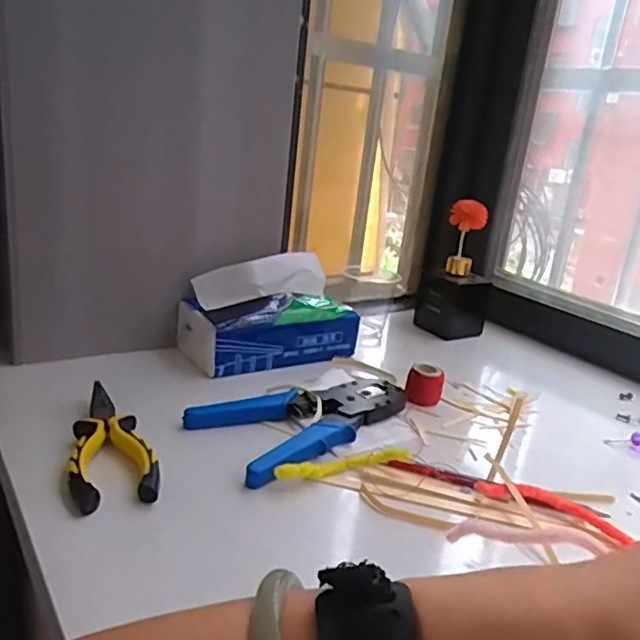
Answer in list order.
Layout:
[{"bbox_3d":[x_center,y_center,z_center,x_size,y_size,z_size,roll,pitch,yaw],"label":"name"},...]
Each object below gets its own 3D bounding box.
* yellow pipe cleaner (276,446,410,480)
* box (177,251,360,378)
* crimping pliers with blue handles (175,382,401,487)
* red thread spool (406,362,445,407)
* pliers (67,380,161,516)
[{"bbox_3d":[0.016,0.108,0.456,0.108,0.017,0.020,-2,21,-24],"label":"yellow pipe cleaner"},{"bbox_3d":[-0.051,-0.015,0.650,0.179,0.092,0.083,-6,22,-33],"label":"box"},{"bbox_3d":[-0.009,0.081,0.520,0.193,0.021,0.104,-12,26,-43],"label":"crimping pliers with blue handles"},{"bbox_3d":[0.102,0.064,0.589,0.034,0.034,0.032,11,19,13],"label":"red thread spool"},{"bbox_3d":[-0.157,0.088,0.447,0.057,0.022,0.148,-3,21,-25],"label":"pliers"}]

